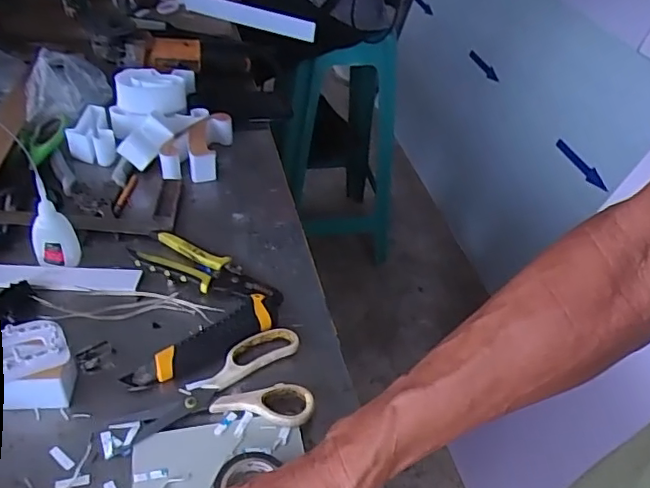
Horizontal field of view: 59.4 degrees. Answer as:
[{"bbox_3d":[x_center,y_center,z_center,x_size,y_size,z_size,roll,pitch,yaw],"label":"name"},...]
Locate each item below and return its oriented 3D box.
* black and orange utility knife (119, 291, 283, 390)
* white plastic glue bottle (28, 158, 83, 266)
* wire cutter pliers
[{"bbox_3d":[-0.107,0.093,0.560,0.176,0.018,0.041,-27,52,-34],"label":"black and orange utility knife"},{"bbox_3d":[-0.289,-0.021,0.600,0.044,0.100,0.036,-18,47,-27],"label":"white plastic glue bottle"},{"bbox_3d":[-0.131,0.026,0.629,0.165,0.020,0.055,20,42,13],"label":"wire cutter pliers"}]

